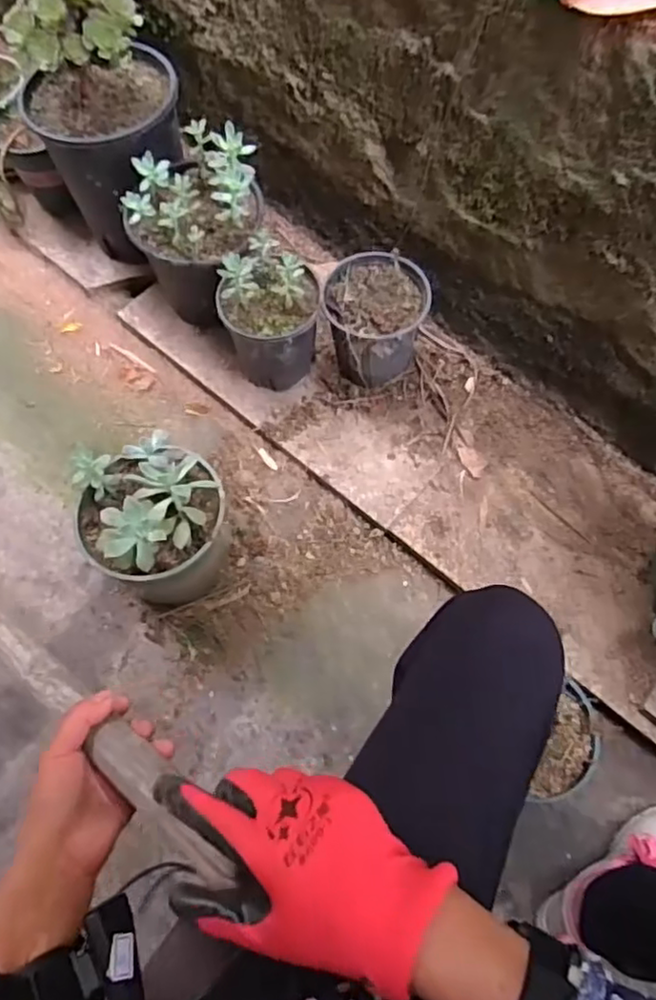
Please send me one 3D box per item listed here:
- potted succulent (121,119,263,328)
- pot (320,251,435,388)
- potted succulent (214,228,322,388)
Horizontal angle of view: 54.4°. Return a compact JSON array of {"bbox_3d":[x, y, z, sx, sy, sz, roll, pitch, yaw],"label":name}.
[{"bbox_3d":[-0.188,-0.415,1.003,0.182,0.258,0.178,-1,66,1],"label":"potted succulent"},{"bbox_3d":[0.076,-0.277,1.016,0.149,0.167,0.154,-1,66,1],"label":"pot"},{"bbox_3d":[-0.083,-0.276,0.977,0.140,0.255,0.123,-7,66,-2],"label":"potted succulent"}]

